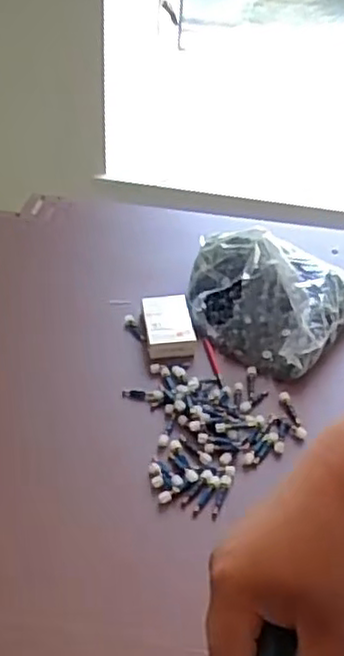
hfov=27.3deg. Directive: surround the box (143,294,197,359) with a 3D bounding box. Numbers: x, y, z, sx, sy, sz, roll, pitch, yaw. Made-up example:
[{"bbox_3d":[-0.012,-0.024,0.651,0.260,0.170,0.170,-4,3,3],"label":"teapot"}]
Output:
[{"bbox_3d":[-0.003,-0.004,0.846,0.055,0.022,0.090,-3,43,-7],"label":"box"}]

